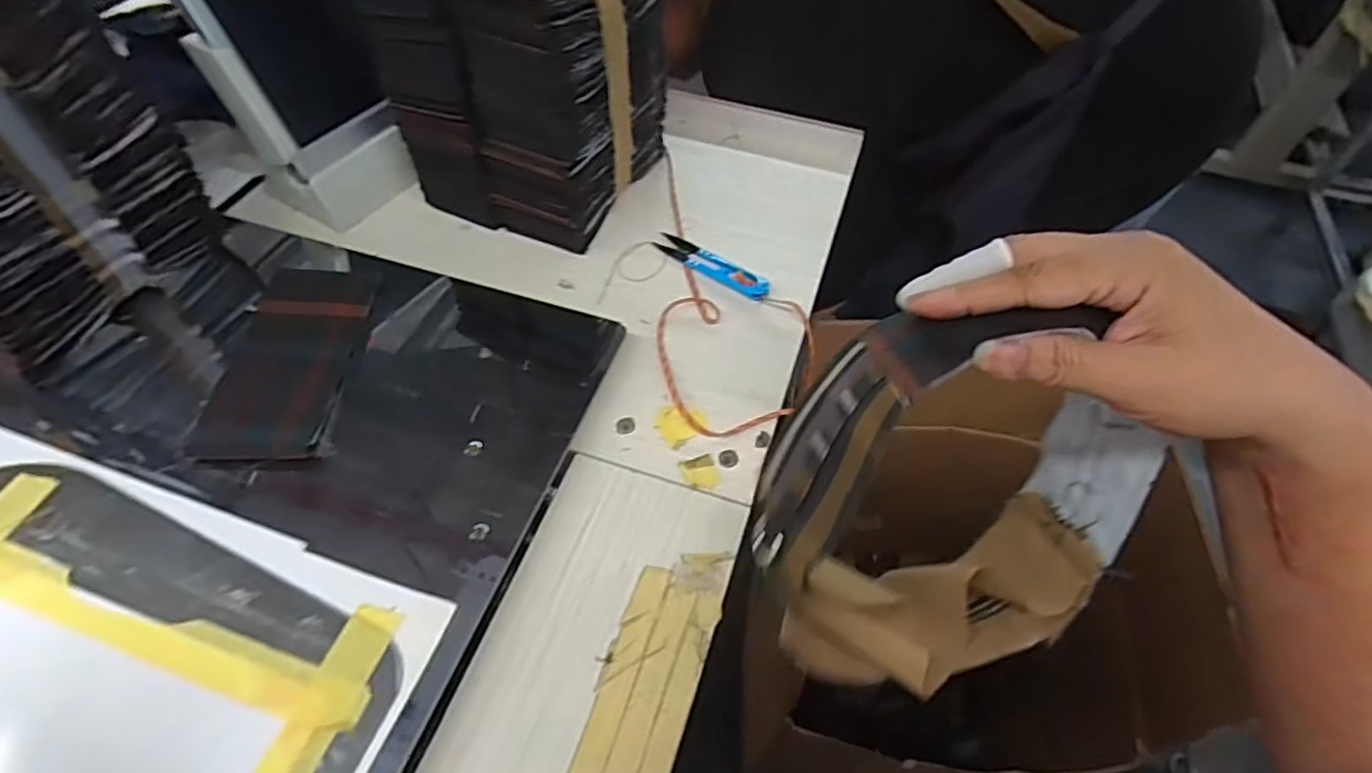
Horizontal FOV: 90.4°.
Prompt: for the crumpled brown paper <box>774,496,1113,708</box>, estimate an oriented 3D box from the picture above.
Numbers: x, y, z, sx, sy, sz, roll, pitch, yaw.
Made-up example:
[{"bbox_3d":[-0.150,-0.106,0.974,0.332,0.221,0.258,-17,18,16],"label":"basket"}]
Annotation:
[{"bbox_3d":[0.129,0.107,0.352,0.150,0.042,0.073,-10,54,-9],"label":"crumpled brown paper"}]

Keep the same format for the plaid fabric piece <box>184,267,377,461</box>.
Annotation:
[{"bbox_3d":[-0.250,-0.024,0.431,0.074,0.013,0.152,1,53,0],"label":"plaid fabric piece"}]

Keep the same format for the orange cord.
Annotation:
[{"bbox_3d":[0.031,-0.088,0.524,0.115,0.009,0.292,-3,53,-4],"label":"orange cord"}]

